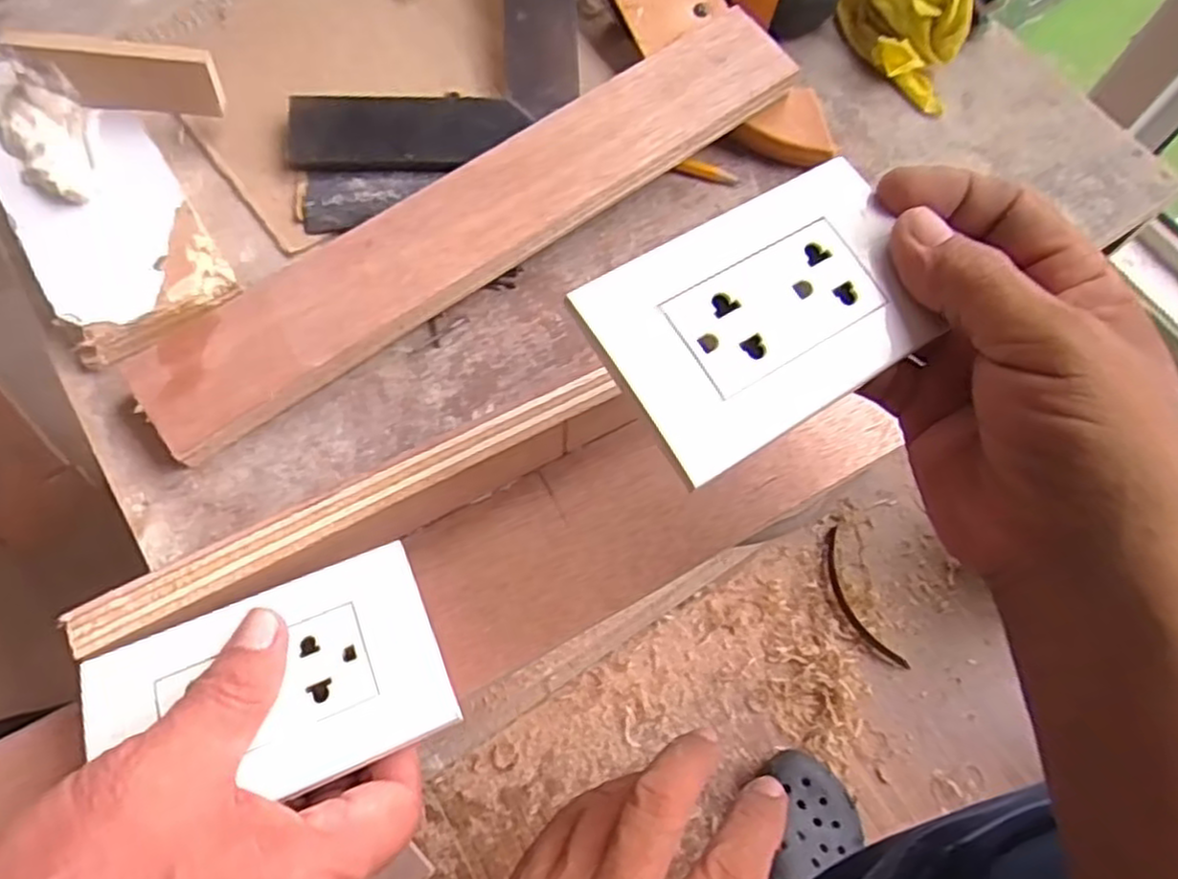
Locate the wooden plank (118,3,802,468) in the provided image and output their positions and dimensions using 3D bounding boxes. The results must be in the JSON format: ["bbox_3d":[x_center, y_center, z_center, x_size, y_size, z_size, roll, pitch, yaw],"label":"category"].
[{"bbox_3d":[-0.051,-0.119,0.389,0.380,0.017,0.057,-36,78,-12],"label":"wooden plank"}]

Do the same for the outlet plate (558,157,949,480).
[{"bbox_3d":[0.057,-0.041,0.237,0.111,0.013,0.069,-30,70,-15],"label":"outlet plate"}]

